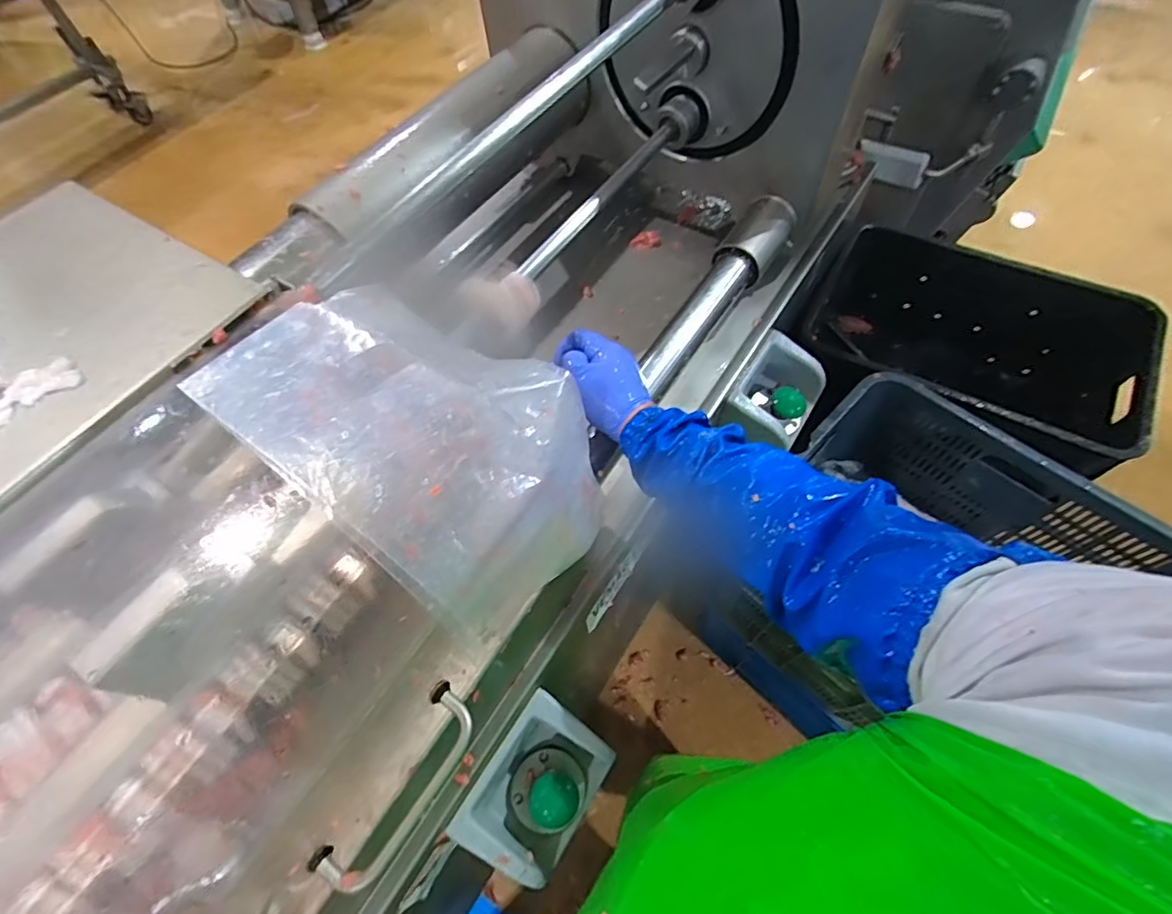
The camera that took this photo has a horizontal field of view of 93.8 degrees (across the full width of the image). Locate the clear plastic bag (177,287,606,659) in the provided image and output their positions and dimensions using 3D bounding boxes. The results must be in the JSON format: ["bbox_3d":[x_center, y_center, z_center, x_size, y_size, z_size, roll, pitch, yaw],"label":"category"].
[{"bbox_3d":[-0.127,-0.005,0.451,0.242,0.178,0.176,35,68,21],"label":"clear plastic bag"}]

